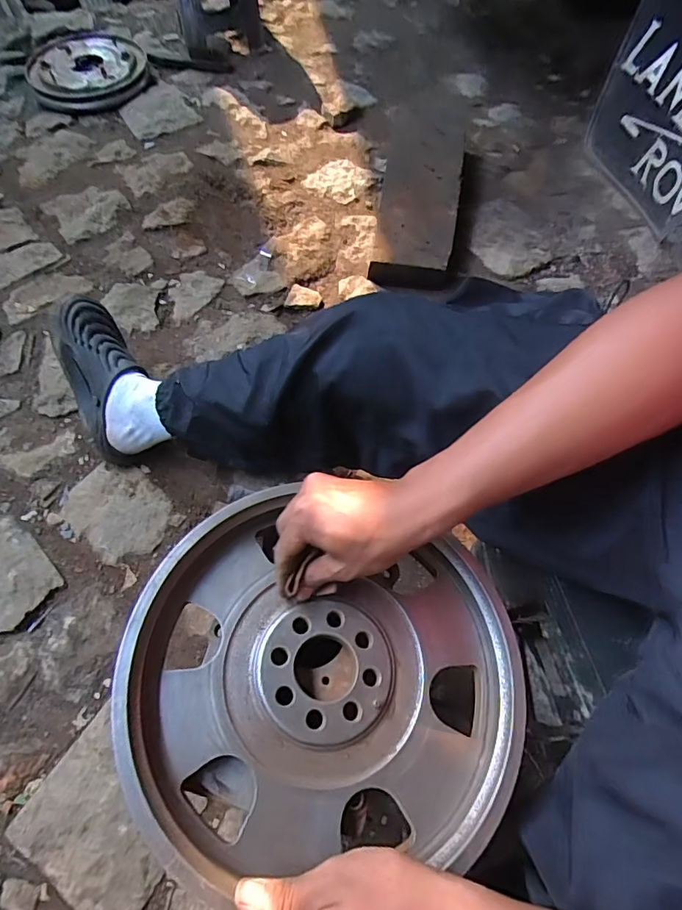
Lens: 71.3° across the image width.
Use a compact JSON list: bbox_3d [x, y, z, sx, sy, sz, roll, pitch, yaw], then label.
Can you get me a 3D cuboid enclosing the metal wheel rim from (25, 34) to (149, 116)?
[{"bbox_3d":[-0.651,-0.997,1.231,0.291,0.061,0.342,-16,65,-9],"label":"metal wheel rim"}]

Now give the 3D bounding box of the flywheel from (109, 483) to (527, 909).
[{"bbox_3d":[-0.010,0.165,0.384,0.303,0.059,0.277,-7,64,-5],"label":"flywheel"}]

